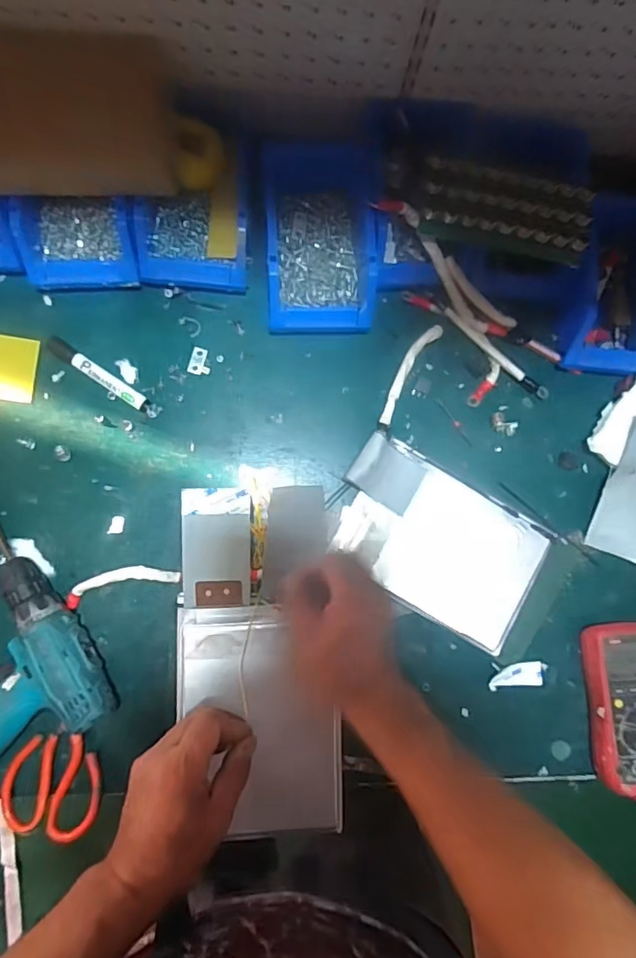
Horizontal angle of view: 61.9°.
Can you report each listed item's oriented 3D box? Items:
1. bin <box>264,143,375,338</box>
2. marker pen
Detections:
[{"bbox_3d":[0.000,-0.264,0.587,0.114,0.071,0.200,-2,84,-5],"label":"bin"},{"bbox_3d":[-0.244,-0.116,0.590,0.128,0.016,0.018,34,82,-1],"label":"marker pen"}]

